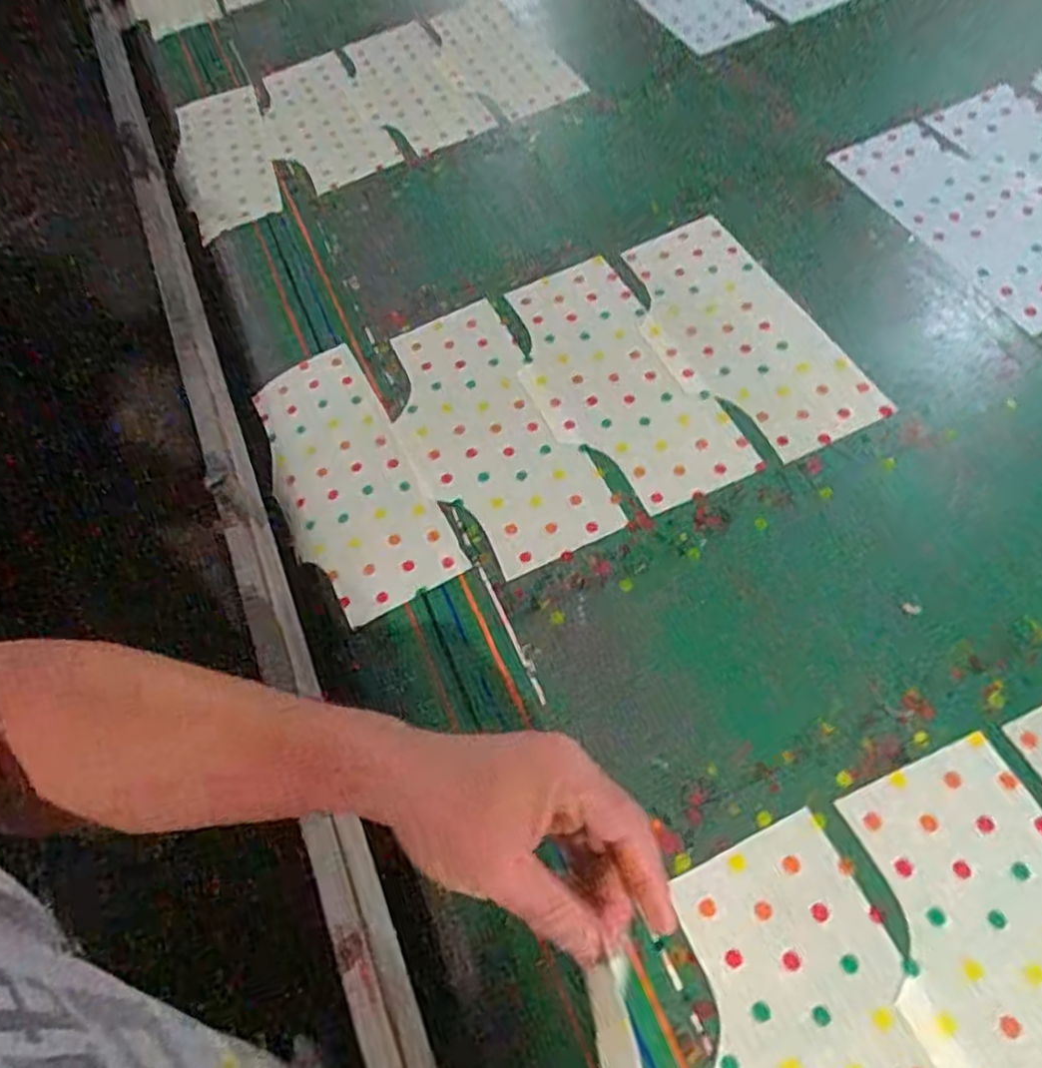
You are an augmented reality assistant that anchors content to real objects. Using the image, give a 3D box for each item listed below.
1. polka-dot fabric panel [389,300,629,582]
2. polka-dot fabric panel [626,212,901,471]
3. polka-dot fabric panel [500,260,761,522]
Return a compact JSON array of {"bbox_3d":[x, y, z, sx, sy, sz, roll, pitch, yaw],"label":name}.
[{"bbox_3d":[-0.033,-0.092,0.644,0.126,0.007,0.288,-24,56,-5],"label":"polka-dot fabric panel"},{"bbox_3d":[0.184,-0.179,0.664,0.131,0.008,0.278,-24,59,-6],"label":"polka-dot fabric panel"},{"bbox_3d":[0.074,-0.136,0.656,0.129,0.008,0.286,-24,56,-6],"label":"polka-dot fabric panel"}]

